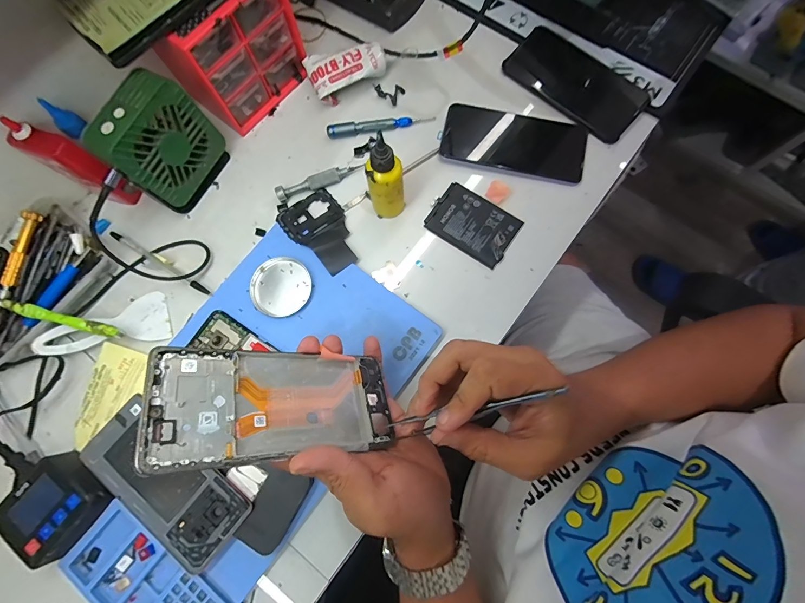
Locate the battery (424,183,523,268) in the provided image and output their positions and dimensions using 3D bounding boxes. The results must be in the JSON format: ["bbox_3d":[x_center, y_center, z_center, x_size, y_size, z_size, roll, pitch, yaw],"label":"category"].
[{"bbox_3d":[0.077,-0.088,0.404,0.094,0.006,0.065,34,80,8],"label":"battery"}]

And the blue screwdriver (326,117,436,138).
[{"bbox_3d":[-0.025,-0.209,0.434,0.127,0.014,0.015,-8,77,-1],"label":"blue screwdriver"}]

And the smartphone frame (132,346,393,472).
[{"bbox_3d":[-0.083,0.068,0.250,0.157,0.007,0.073,8,50,-36],"label":"smartphone frame"}]

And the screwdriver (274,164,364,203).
[{"bbox_3d":[-0.095,-0.138,0.416,0.102,0.017,0.015,-21,78,-4],"label":"screwdriver"}]

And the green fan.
[{"bbox_3d":[-0.244,-0.158,0.378,0.042,0.110,0.097,28,79,7],"label":"green fan"}]

